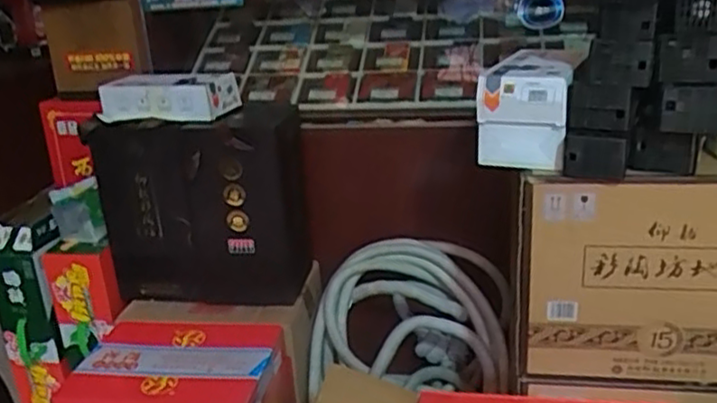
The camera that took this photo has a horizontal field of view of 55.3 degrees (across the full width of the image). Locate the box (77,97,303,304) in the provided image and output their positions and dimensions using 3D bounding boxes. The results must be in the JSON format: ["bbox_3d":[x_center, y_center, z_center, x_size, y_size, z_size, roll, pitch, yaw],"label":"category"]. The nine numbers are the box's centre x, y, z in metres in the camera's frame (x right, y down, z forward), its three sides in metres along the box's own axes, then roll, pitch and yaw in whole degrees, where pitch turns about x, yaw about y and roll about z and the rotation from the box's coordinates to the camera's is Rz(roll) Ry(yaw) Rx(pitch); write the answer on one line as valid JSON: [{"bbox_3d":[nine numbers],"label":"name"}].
[{"bbox_3d":[-0.289,0.008,1.303,0.378,0.350,0.150,0,21,9],"label":"box"}]

